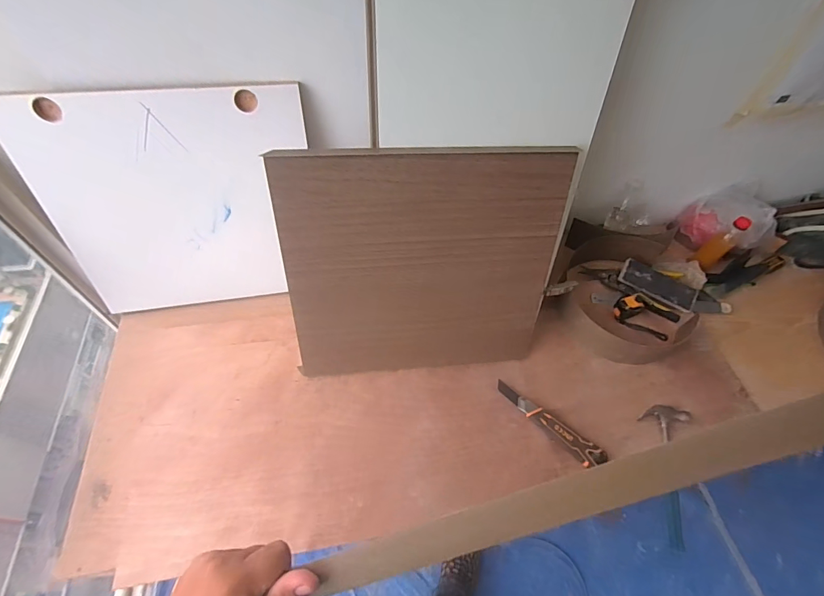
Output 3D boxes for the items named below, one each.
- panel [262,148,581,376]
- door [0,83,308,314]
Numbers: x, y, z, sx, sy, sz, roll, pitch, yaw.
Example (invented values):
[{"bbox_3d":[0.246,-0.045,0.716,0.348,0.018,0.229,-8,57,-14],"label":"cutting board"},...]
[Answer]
[{"bbox_3d":[0.021,-0.038,0.723,0.461,0.435,0.023,-2,37,-7],"label":"panel"},{"bbox_3d":[-0.417,-0.155,0.765,0.437,0.434,0.025,-6,46,-9],"label":"door"}]

